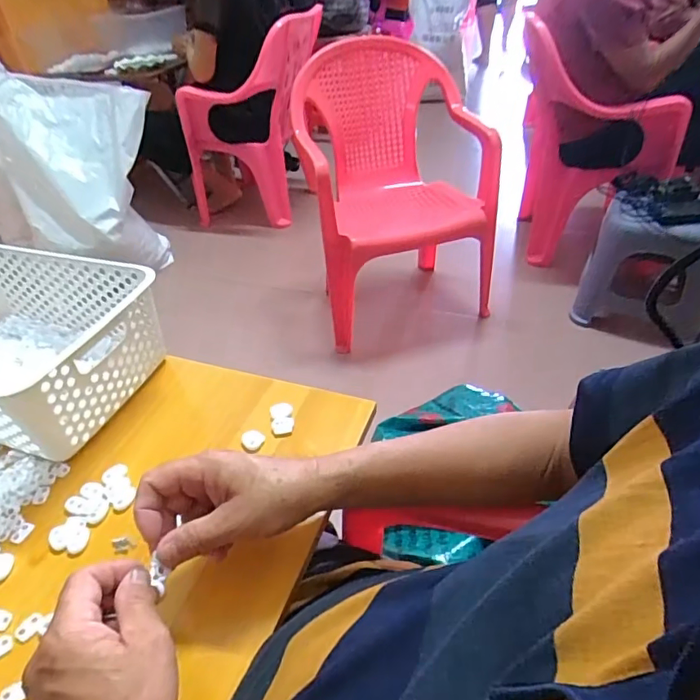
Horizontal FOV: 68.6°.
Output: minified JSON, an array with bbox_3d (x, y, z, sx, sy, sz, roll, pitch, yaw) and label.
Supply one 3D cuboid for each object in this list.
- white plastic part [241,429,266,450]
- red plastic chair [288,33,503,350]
[{"bbox_3d":[-0.096,0.088,0.508,0.022,0.007,0.021,-17,42,-16],"label":"white plastic part"},{"bbox_3d":[0.116,-0.441,1.367,0.478,0.579,0.511,-7,41,-5],"label":"red plastic chair"}]

